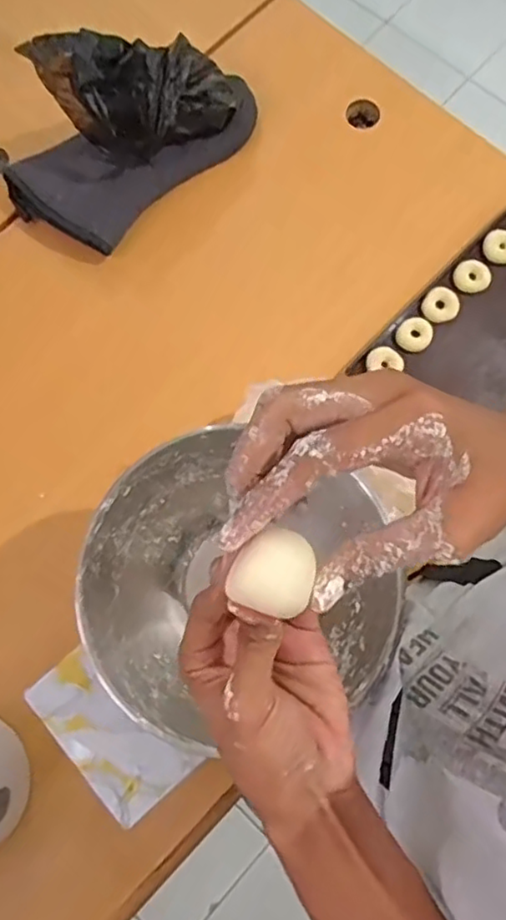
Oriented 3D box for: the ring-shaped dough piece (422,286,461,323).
[{"bbox_3d":[0.246,-0.203,0.824,0.045,0.015,0.042,0,77,1],"label":"ring-shaped dough piece"}]

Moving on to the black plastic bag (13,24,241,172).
[{"bbox_3d":[-0.129,-0.452,0.767,0.224,0.145,0.096,-31,78,-6],"label":"black plastic bag"}]

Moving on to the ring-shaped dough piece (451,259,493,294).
[{"bbox_3d":[0.288,-0.241,0.829,0.049,0.010,0.045,0,77,1],"label":"ring-shaped dough piece"}]

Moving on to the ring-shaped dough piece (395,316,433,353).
[{"bbox_3d":[0.208,-0.163,0.814,0.043,0.014,0.047,0,77,1],"label":"ring-shaped dough piece"}]

